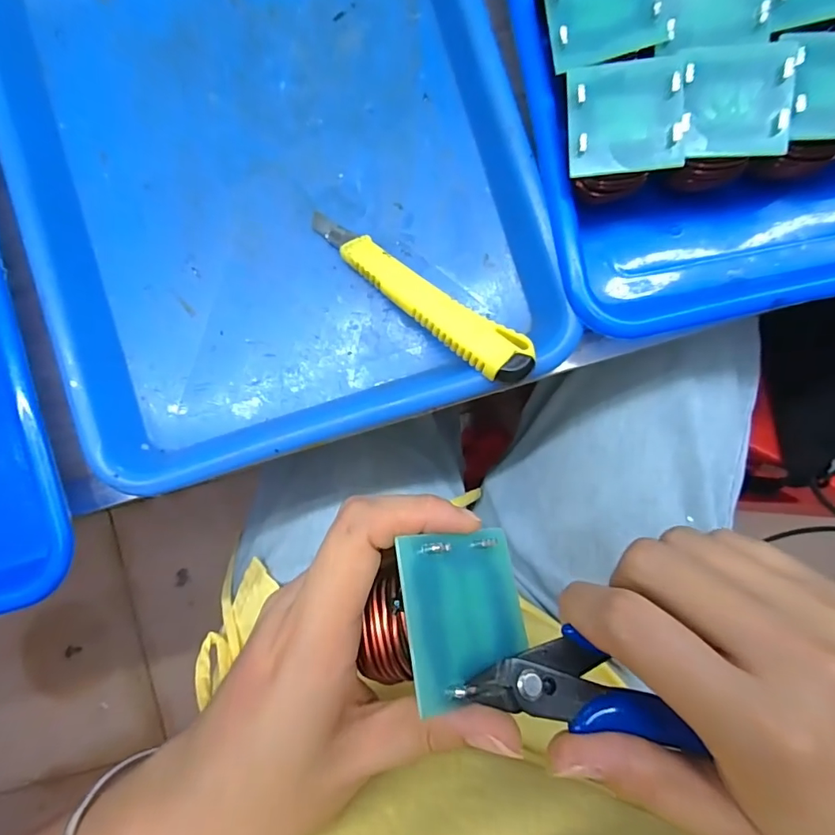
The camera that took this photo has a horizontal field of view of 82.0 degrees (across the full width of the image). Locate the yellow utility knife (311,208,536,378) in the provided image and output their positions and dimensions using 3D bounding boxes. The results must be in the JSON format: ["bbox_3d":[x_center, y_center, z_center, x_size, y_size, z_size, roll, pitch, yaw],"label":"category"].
[{"bbox_3d":[-0.002,-0.062,0.234,0.136,0.008,0.023,40,84,16],"label":"yellow utility knife"}]

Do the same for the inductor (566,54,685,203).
[{"bbox_3d":[0.089,-0.127,0.218,0.048,0.034,0.046,-3,88,2],"label":"inductor"}]

